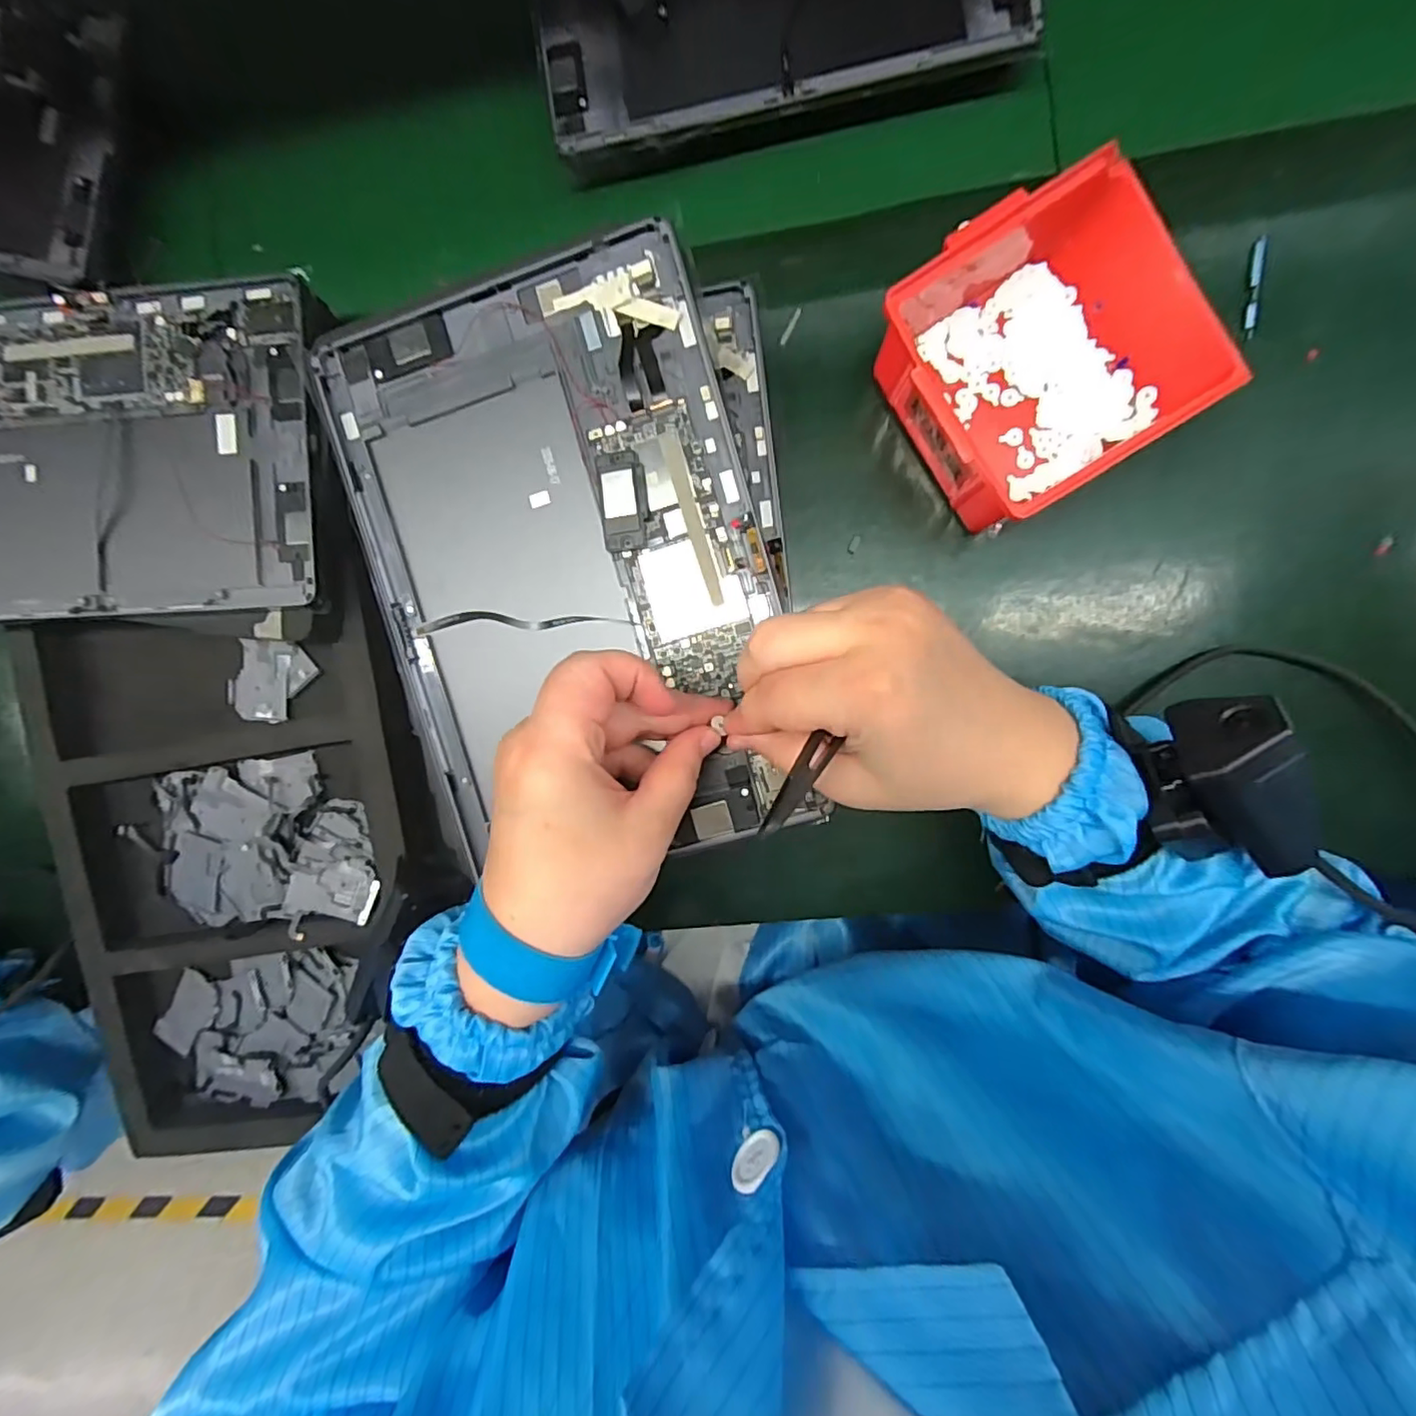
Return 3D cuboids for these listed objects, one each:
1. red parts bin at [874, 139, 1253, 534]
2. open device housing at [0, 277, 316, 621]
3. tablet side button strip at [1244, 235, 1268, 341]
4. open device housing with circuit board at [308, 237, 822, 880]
[{"bbox_3d":[0.162,-0.174,0.295,0.133,0.070,0.126,-31,88,4],"label":"red parts bin"},{"bbox_3d":[-0.331,-0.132,0.321,0.246,0.020,0.164,0,92,5],"label":"open device housing"},{"bbox_3d":[0.285,-0.219,0.316,0.006,0.005,0.048,2,93,4],"label":"tablet side button strip"},{"bbox_3d":[-0.061,-0.059,0.264,0.166,0.014,0.255,-15,91,5],"label":"open device housing with circuit board"}]

